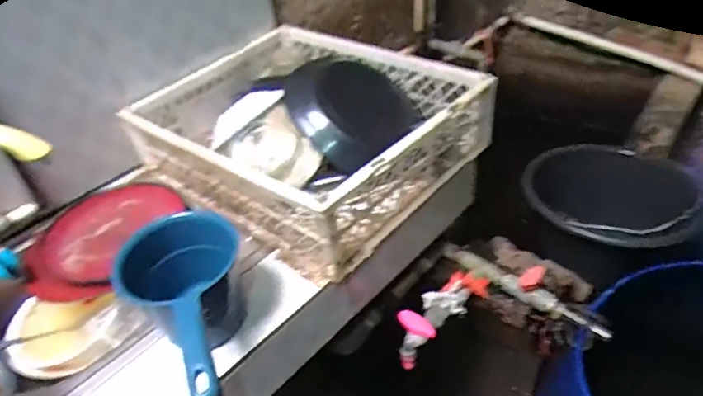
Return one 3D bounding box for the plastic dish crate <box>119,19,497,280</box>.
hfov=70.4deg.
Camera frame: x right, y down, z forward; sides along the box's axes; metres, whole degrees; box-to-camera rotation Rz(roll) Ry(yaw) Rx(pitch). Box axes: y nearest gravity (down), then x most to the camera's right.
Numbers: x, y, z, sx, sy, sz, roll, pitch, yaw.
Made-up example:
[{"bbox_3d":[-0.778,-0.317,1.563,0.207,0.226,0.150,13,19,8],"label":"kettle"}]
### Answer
[{"bbox_3d":[-0.086,-0.131,0.867,0.502,0.145,0.418,27,50,35],"label":"plastic dish crate"}]

